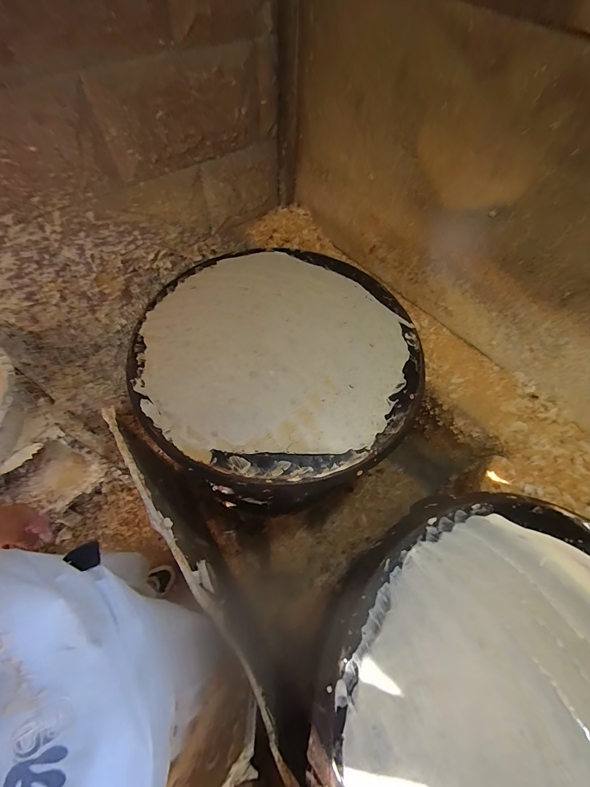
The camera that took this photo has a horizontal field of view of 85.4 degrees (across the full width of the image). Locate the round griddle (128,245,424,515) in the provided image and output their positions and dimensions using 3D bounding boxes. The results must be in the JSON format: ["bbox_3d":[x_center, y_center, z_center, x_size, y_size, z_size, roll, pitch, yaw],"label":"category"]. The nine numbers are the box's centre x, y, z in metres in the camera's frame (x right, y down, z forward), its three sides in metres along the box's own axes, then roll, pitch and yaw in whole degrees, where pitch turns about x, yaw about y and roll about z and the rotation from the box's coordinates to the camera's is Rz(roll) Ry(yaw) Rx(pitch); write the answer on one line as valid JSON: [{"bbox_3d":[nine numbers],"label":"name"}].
[{"bbox_3d":[-0.019,-0.087,0.681,0.577,0.084,0.598,1,60,-2],"label":"round griddle"}]

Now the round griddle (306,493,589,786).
[{"bbox_3d":[0.334,0.435,0.409,0.606,0.066,0.571,1,60,-2],"label":"round griddle"}]

